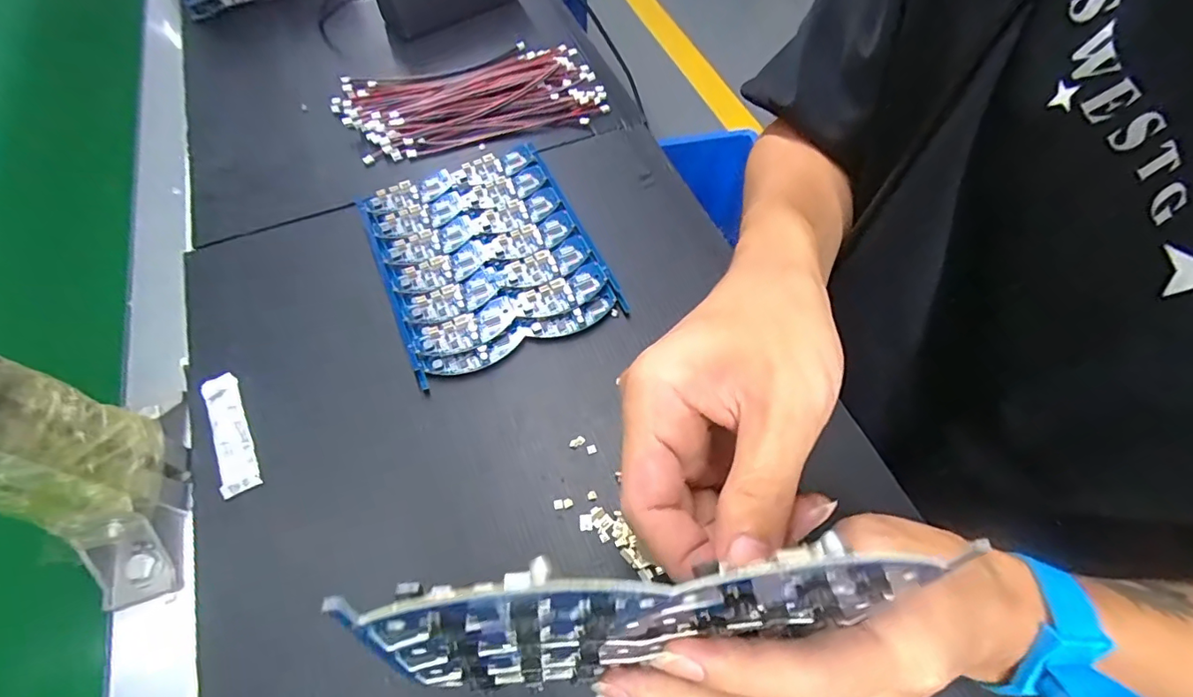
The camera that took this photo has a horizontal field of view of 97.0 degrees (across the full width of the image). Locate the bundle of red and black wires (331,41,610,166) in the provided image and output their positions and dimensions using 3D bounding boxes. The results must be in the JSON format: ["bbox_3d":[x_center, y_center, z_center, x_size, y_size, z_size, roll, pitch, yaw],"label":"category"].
[{"bbox_3d":[-0.106,-0.216,0.449,0.214,0.019,0.103,-14,62,-6],"label":"bundle of red and black wires"}]

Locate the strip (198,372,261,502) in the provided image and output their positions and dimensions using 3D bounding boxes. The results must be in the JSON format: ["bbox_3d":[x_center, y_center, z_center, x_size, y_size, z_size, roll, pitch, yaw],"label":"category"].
[{"bbox_3d":[-0.214,0.049,0.307,0.020,0.004,0.078,-27,64,-13],"label":"strip"}]

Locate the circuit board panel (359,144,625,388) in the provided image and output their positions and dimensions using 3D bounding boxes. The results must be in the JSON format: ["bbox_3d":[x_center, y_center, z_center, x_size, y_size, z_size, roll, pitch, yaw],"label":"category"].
[{"bbox_3d":[-0.078,-0.068,0.367,0.136,0.014,0.162,-23,63,-11],"label":"circuit board panel"}]

